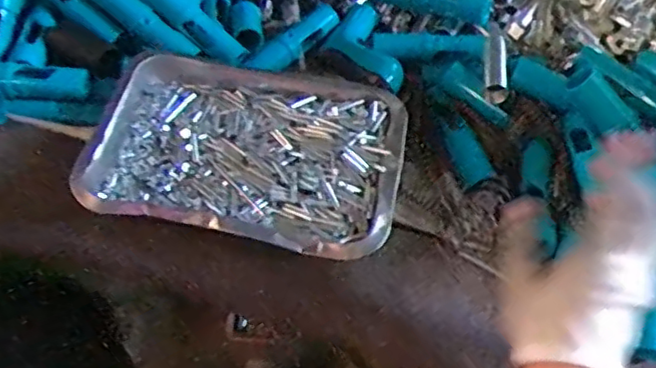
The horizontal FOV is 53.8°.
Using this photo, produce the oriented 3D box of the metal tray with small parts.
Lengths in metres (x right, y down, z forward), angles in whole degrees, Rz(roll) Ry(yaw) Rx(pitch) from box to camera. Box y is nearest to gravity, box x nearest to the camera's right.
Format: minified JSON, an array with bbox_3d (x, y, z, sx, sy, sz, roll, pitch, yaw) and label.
[{"bbox_3d":[-0.065,-0.033,0.552,0.249,0.024,0.178,11,54,4],"label":"metal tray with small parts"}]

